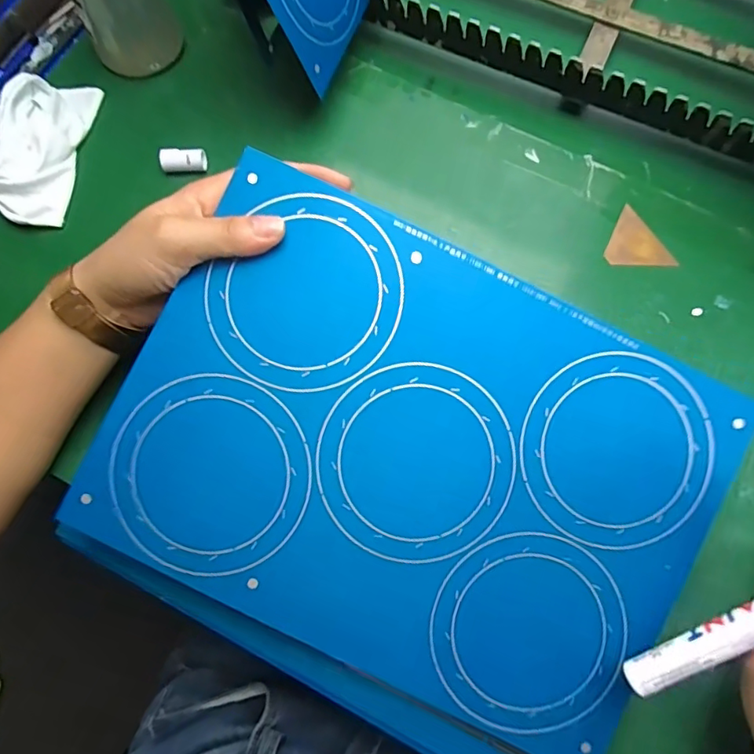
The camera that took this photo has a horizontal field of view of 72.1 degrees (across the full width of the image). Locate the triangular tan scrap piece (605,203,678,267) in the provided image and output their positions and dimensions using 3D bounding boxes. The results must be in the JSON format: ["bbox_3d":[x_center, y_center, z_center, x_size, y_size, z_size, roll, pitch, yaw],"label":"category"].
[{"bbox_3d":[0.179,-0.092,0.363,0.038,0.004,0.051,-31,78,-6],"label":"triangular tan scrap piece"}]

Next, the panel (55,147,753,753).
[{"bbox_3d":[0.020,0.044,0.268,0.294,0.010,0.216,27,89,-1],"label":"panel"}]

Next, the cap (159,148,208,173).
[{"bbox_3d":[-0.138,-0.155,0.371,0.032,0.013,0.014,-7,76,-14],"label":"cap"}]

